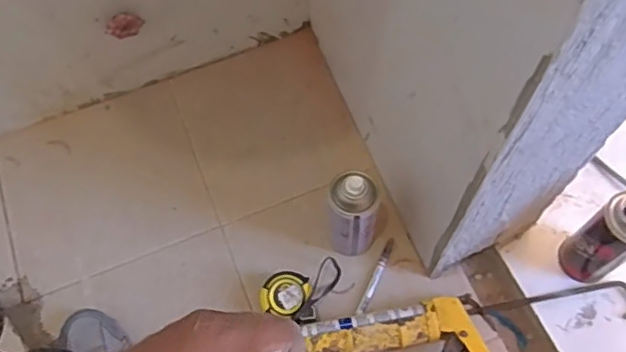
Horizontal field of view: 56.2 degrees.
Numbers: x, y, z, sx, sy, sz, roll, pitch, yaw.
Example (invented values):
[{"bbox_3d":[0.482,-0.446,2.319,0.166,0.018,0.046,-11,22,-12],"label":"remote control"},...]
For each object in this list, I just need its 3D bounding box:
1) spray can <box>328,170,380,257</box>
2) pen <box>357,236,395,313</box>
[{"bbox_3d":[0.054,0.053,0.777,0.066,0.173,0.062,8,65,6],"label":"spray can"},{"bbox_3d":[0.091,0.142,0.835,0.014,0.014,0.122,22,67,12],"label":"pen"}]

